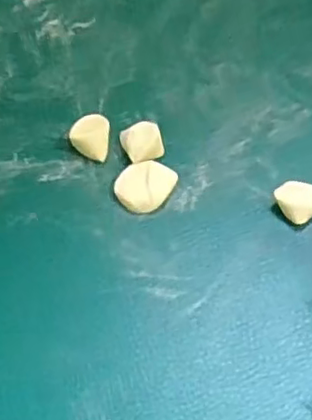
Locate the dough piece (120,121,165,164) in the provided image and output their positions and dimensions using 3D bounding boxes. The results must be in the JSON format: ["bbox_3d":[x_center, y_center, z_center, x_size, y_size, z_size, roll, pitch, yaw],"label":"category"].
[{"bbox_3d":[-0.007,-0.038,0.377,0.023,0.012,0.023,-1,60,2],"label":"dough piece"}]

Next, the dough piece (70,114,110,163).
[{"bbox_3d":[-0.038,-0.044,0.381,0.021,0.013,0.029,6,61,5],"label":"dough piece"}]

